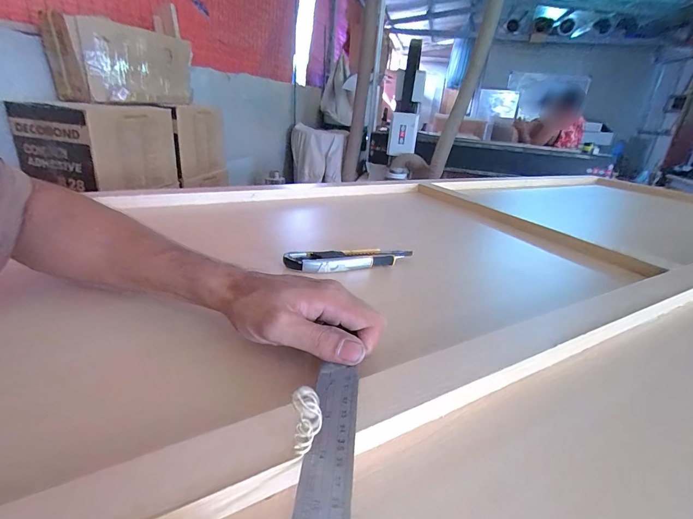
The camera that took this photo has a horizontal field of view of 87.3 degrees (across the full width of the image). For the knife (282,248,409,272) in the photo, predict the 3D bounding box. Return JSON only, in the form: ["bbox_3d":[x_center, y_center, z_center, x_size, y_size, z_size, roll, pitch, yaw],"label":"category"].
[{"bbox_3d":[0.004,0.001,0.448,0.156,0.018,0.029,-2,24,-14],"label":"knife"}]

